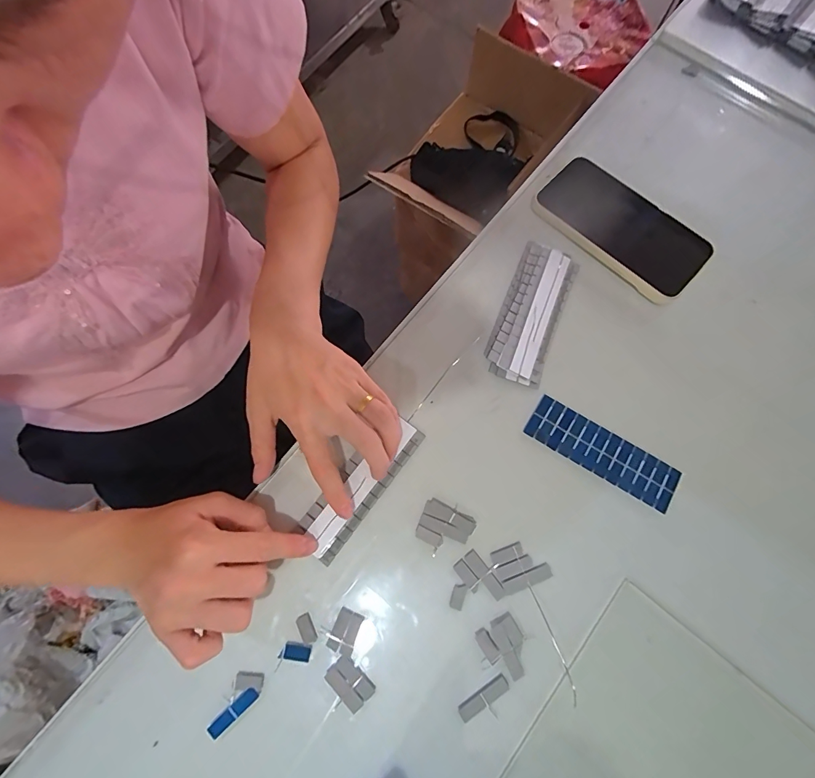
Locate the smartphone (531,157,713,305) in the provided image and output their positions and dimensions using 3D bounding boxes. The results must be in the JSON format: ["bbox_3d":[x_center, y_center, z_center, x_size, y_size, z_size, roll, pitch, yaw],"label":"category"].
[{"bbox_3d":[0.200,-0.153,0.374,0.158,0.012,0.078,41,79,10],"label":"smartphone"}]

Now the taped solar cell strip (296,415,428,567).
[{"bbox_3d":[-0.038,0.076,0.321,0.039,0.007,0.124,37,78,8],"label":"taped solar cell strip"}]

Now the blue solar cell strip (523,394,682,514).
[{"bbox_3d":[0.161,0.053,0.329,0.125,0.005,0.038,31,77,7],"label":"blue solar cell strip"}]

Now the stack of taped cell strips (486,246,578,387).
[{"bbox_3d":[0.112,-0.069,0.355,0.050,0.011,0.132,22,76,5],"label":"stack of taped cell strips"}]

